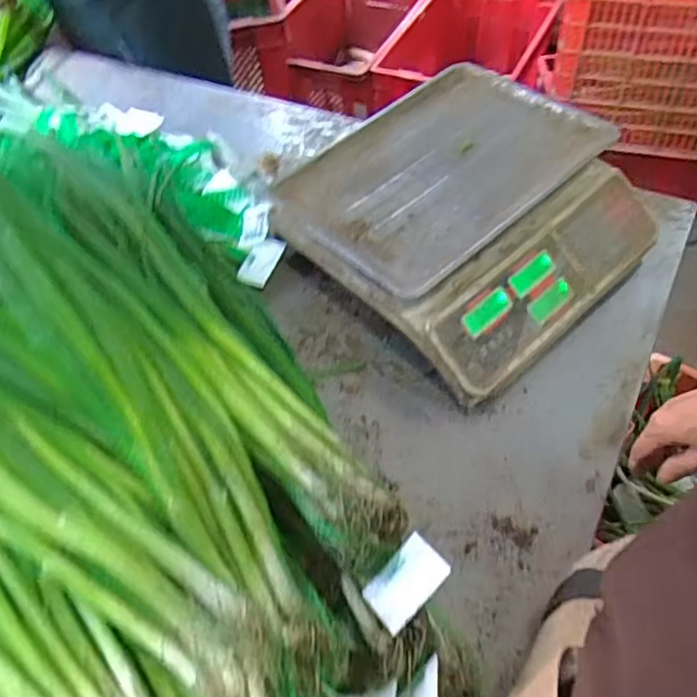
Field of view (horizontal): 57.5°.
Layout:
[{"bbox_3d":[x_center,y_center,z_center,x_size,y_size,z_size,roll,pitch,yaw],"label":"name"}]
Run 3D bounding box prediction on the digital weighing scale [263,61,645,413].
[{"bbox_3d":[0.135,-0.152,0.725,0.328,0.118,0.341,37,65,28],"label":"digital weighing scale"}]

